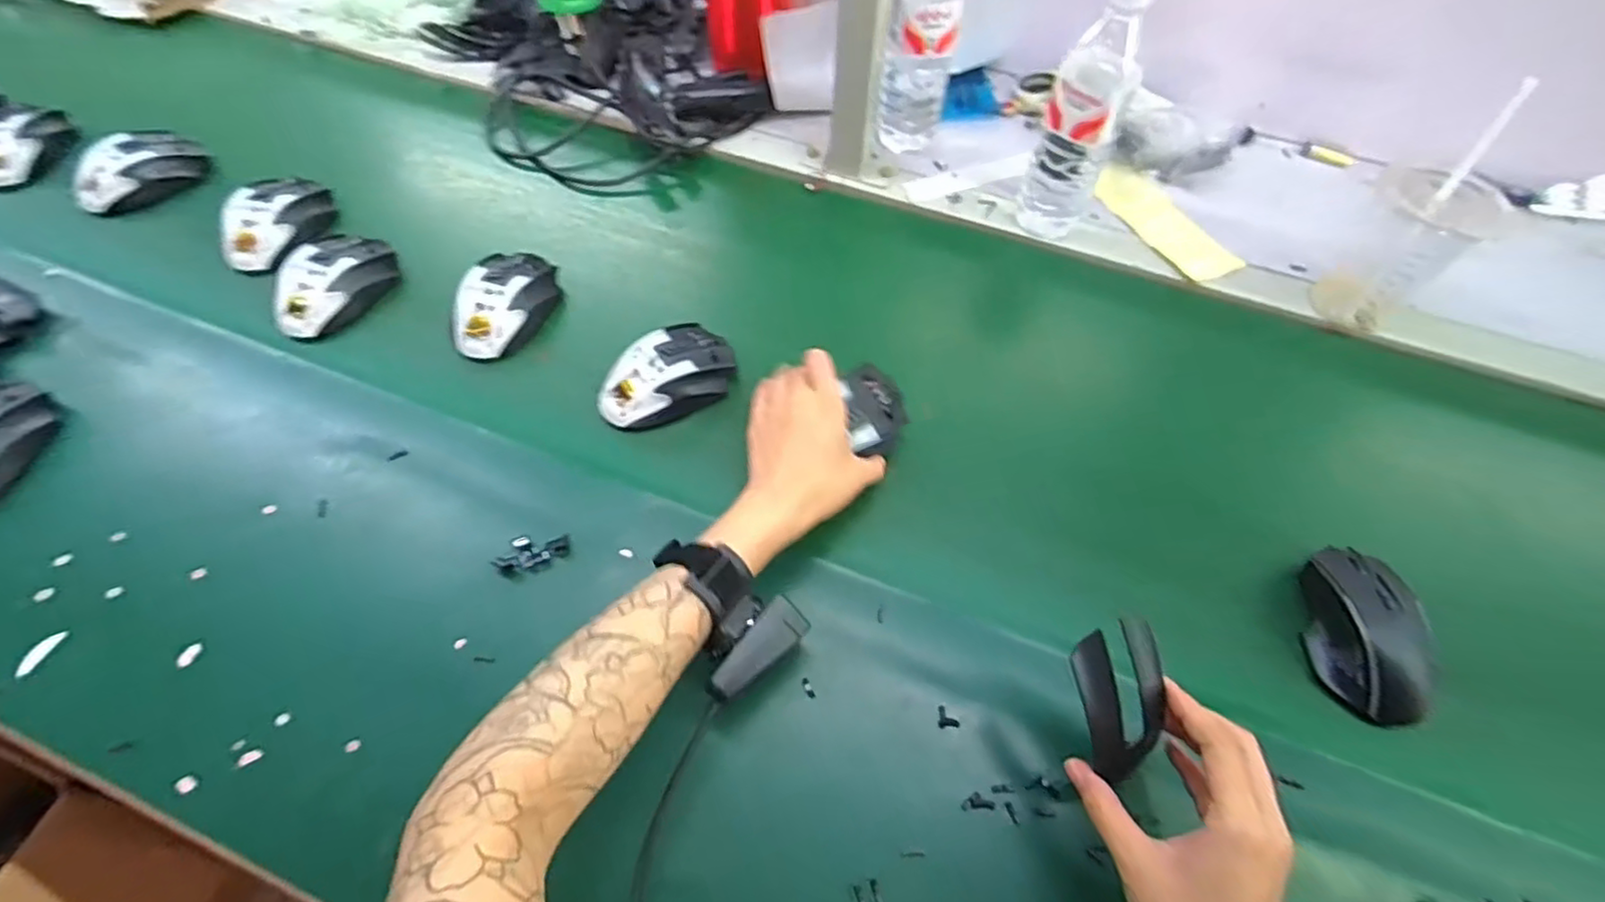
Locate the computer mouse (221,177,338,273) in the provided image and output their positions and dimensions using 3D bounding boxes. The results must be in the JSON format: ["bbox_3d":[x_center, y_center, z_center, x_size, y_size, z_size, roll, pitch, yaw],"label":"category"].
[{"bbox_3d":[-0.505,-0.224,0.662,0.058,0.036,0.114,21,58,11],"label":"computer mouse"}]

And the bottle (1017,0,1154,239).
[{"bbox_3d":[0.249,-0.296,0.619,0.067,0.225,0.063,17,57,8],"label":"bottle"}]

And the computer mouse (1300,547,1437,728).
[{"bbox_3d":[0.384,0.124,0.471,0.066,0.034,0.110,12,57,5],"label":"computer mouse"}]

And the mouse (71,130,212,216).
[{"bbox_3d":[-0.667,-0.282,0.696,0.066,0.040,0.117,37,62,20],"label":"mouse"}]

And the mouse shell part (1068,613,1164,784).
[{"bbox_3d":[0.170,0.133,0.368,0.045,0.011,0.080,-11,95,-2],"label":"mouse shell part"}]

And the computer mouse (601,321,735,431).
[{"bbox_3d":[-0.112,-0.061,0.577,0.119,0.042,0.072,-36,65,-23],"label":"computer mouse"}]

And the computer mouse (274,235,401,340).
[{"bbox_3d":[-0.419,-0.154,0.620,0.060,0.037,0.118,17,57,8],"label":"computer mouse"}]

